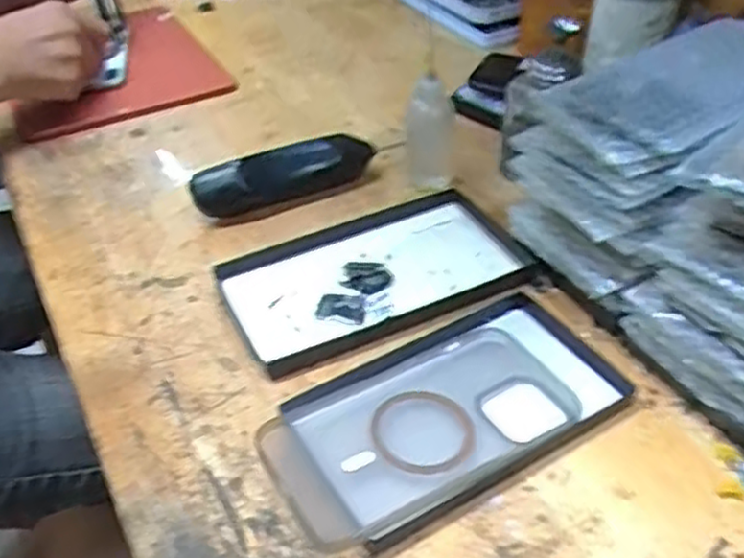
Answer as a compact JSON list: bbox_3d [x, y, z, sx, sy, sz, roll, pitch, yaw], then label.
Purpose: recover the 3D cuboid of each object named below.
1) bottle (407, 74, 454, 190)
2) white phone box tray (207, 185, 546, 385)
[{"bbox_3d":[0.046,-0.114,0.566,0.036,0.093,0.037,1,41,4],"label":"bottle"},{"bbox_3d":[0.006,-0.004,0.495,0.195,0.013,0.111,-21,44,-20],"label":"white phone box tray"}]

